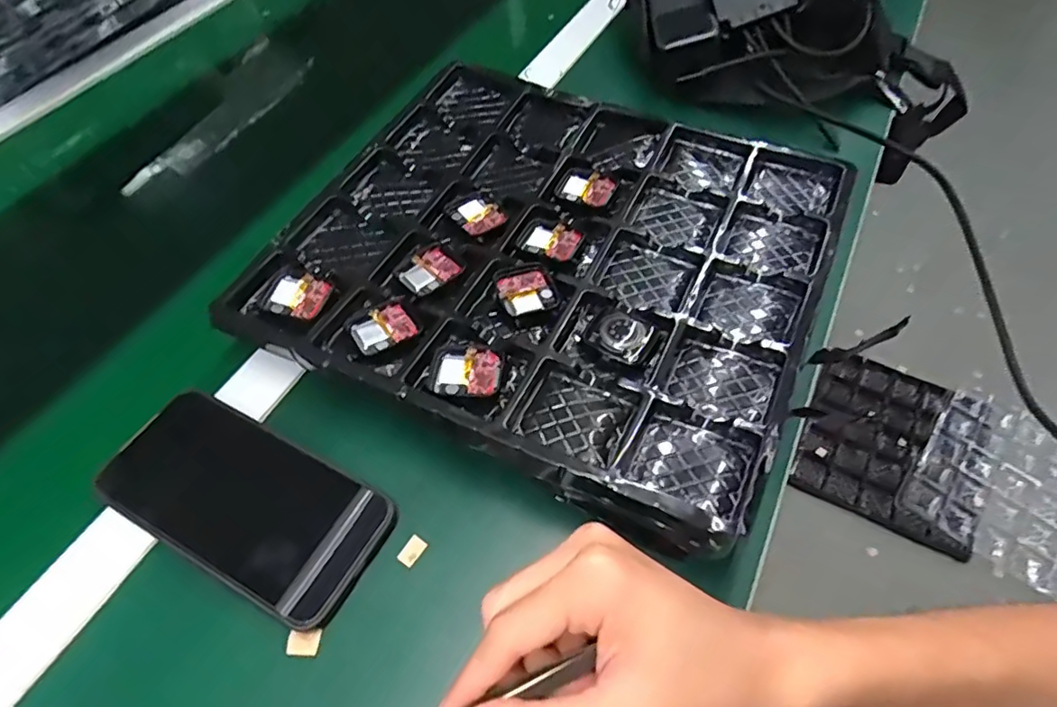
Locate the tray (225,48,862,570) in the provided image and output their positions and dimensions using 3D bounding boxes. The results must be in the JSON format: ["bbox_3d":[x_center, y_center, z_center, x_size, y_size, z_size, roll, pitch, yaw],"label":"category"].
[{"bbox_3d":[0.016,-0.076,0.413,0.342,0.036,0.315,24,61,14],"label":"tray"}]

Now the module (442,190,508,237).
[{"bbox_3d":[-0.040,-0.102,0.444,0.033,0.011,0.047,-34,64,-20],"label":"module"}]

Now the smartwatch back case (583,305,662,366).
[{"bbox_3d":[0.057,-0.012,0.369,0.040,0.011,0.036,33,63,19],"label":"smartwatch back case"}]

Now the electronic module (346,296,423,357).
[{"bbox_3d":[-0.090,-0.019,0.374,0.040,0.004,0.037,-29,62,-17],"label":"electronic module"}]

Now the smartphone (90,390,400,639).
[{"bbox_3d":[-0.158,0.080,0.338,0.160,0.010,0.077,25,61,15],"label":"smartphone"}]

